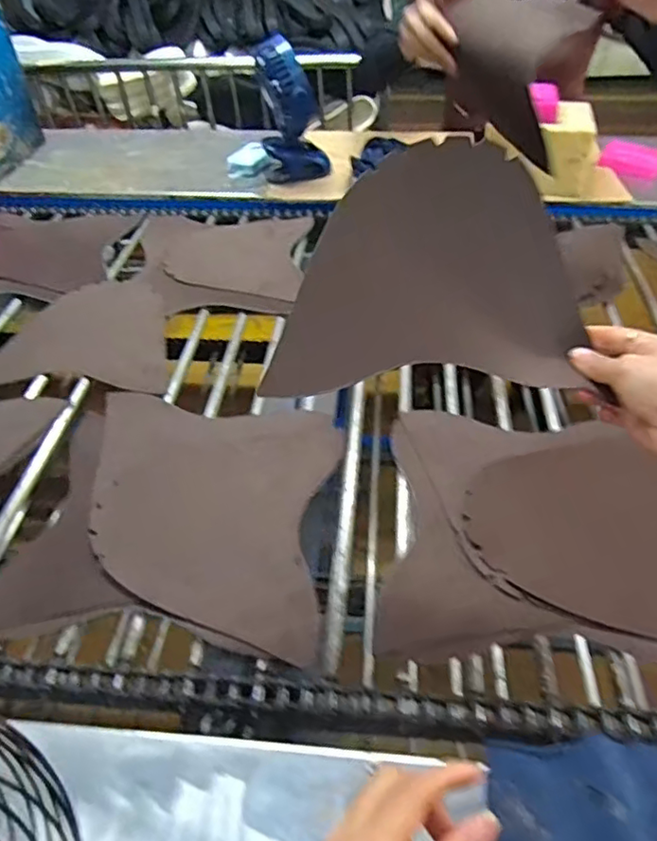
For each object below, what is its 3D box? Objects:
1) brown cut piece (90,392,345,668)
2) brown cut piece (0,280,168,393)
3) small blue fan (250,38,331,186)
[{"bbox_3d":[-0.129,0.082,0.605,0.263,0.016,0.296,2,46,4],"label":"brown cut piece"},{"bbox_3d":[-0.318,-0.122,0.818,0.243,0.007,0.225,1,47,7],"label":"brown cut piece"},{"bbox_3d":[-0.058,-0.527,1.042,0.117,0.224,0.074,0,45,-1],"label":"small blue fan"}]

